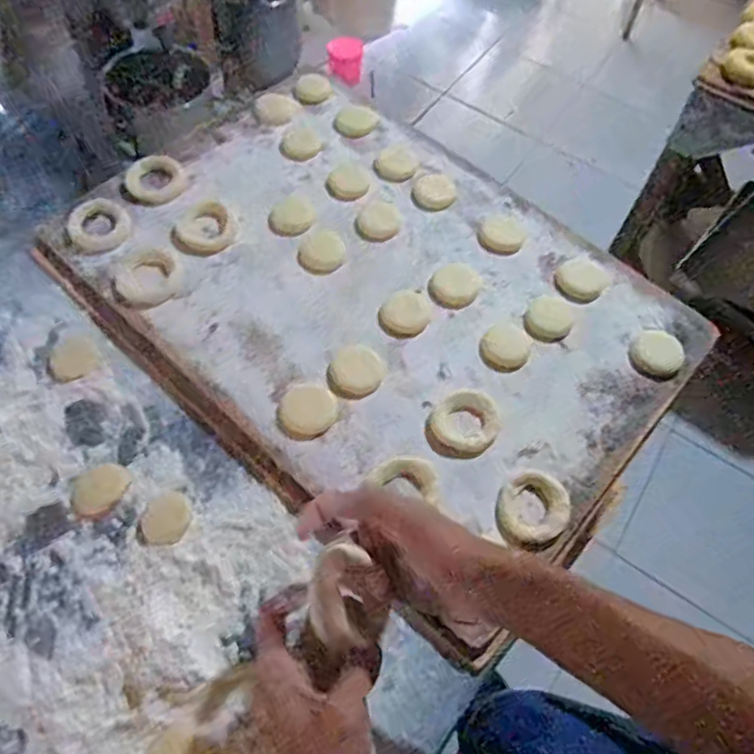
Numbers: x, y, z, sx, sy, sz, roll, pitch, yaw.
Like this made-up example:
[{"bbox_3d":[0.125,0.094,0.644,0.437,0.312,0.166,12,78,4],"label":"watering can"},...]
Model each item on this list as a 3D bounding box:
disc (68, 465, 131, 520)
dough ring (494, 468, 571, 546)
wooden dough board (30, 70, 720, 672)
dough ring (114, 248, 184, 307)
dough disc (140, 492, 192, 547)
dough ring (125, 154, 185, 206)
[{"bbox_3d":[-0.236,0.096,0.527,0.048,0.004,0.043,-25,66,-14],"label":"disc"},{"bbox_3d":[0.129,0.108,0.520,0.066,0.011,0.059,-17,64,-11],"label":"dough ring"},{"bbox_3d":[0.002,-0.100,0.632,0.585,0.019,0.420,41,68,17],"label":"wooden dough board"},{"bbox_3d":[-0.225,-0.098,0.613,0.063,0.009,0.059,1,62,-2],"label":"dough ring"},{"bbox_3d":[-0.176,0.118,0.520,0.040,0.004,0.044,1,62,-2],"label":"dough disc"},{"bbox_3d":[-0.242,-0.217,0.679,0.062,0.013,0.071,-21,65,-13],"label":"dough ring"}]

